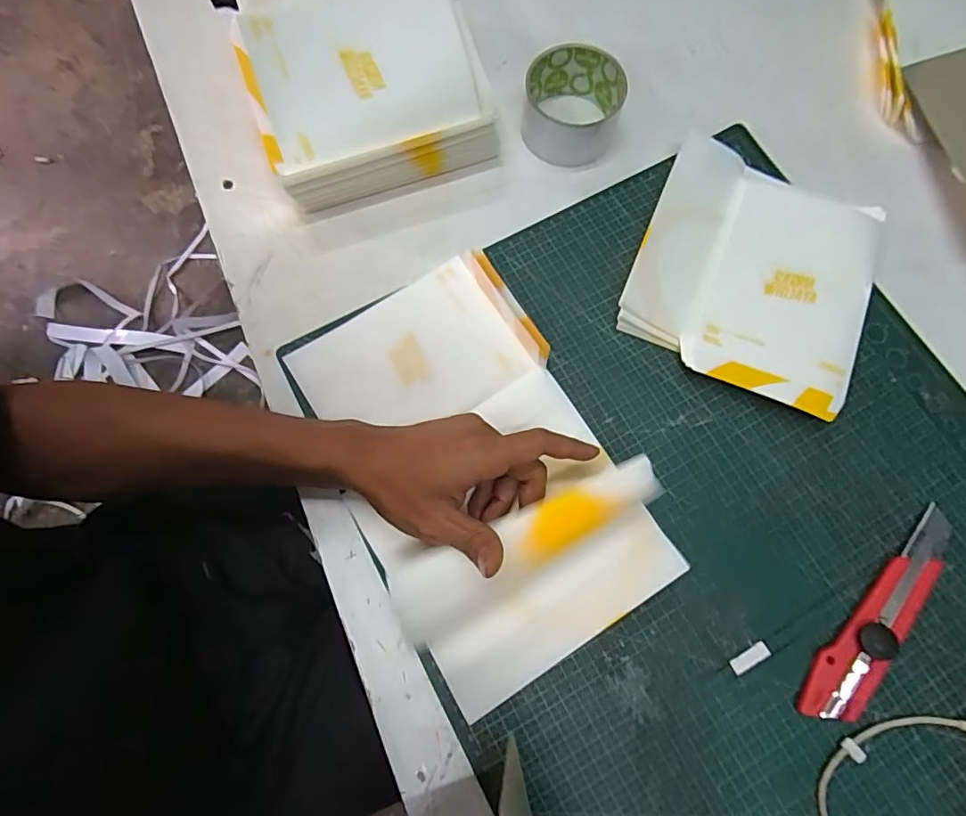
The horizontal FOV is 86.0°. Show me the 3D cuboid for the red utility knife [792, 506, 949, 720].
[{"bbox_3d":[0.265,0.135,0.341,0.032,0.017,0.166,39,78,9],"label":"red utility knife"}]

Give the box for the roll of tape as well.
[{"bbox_3d":[0.075,-0.254,0.434,0.079,0.043,0.077,0,75,0],"label":"roll of tape"}]

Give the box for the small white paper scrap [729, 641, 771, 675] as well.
[{"bbox_3d":[0.178,0.166,0.343,0.028,0.004,0.011,-28,77,-7],"label":"small white paper scrap"}]

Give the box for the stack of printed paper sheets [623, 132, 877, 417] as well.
[{"bbox_3d":[0.211,-0.108,0.405,0.173,0.021,0.198,23,76,6],"label":"stack of printed paper sheets"}]

